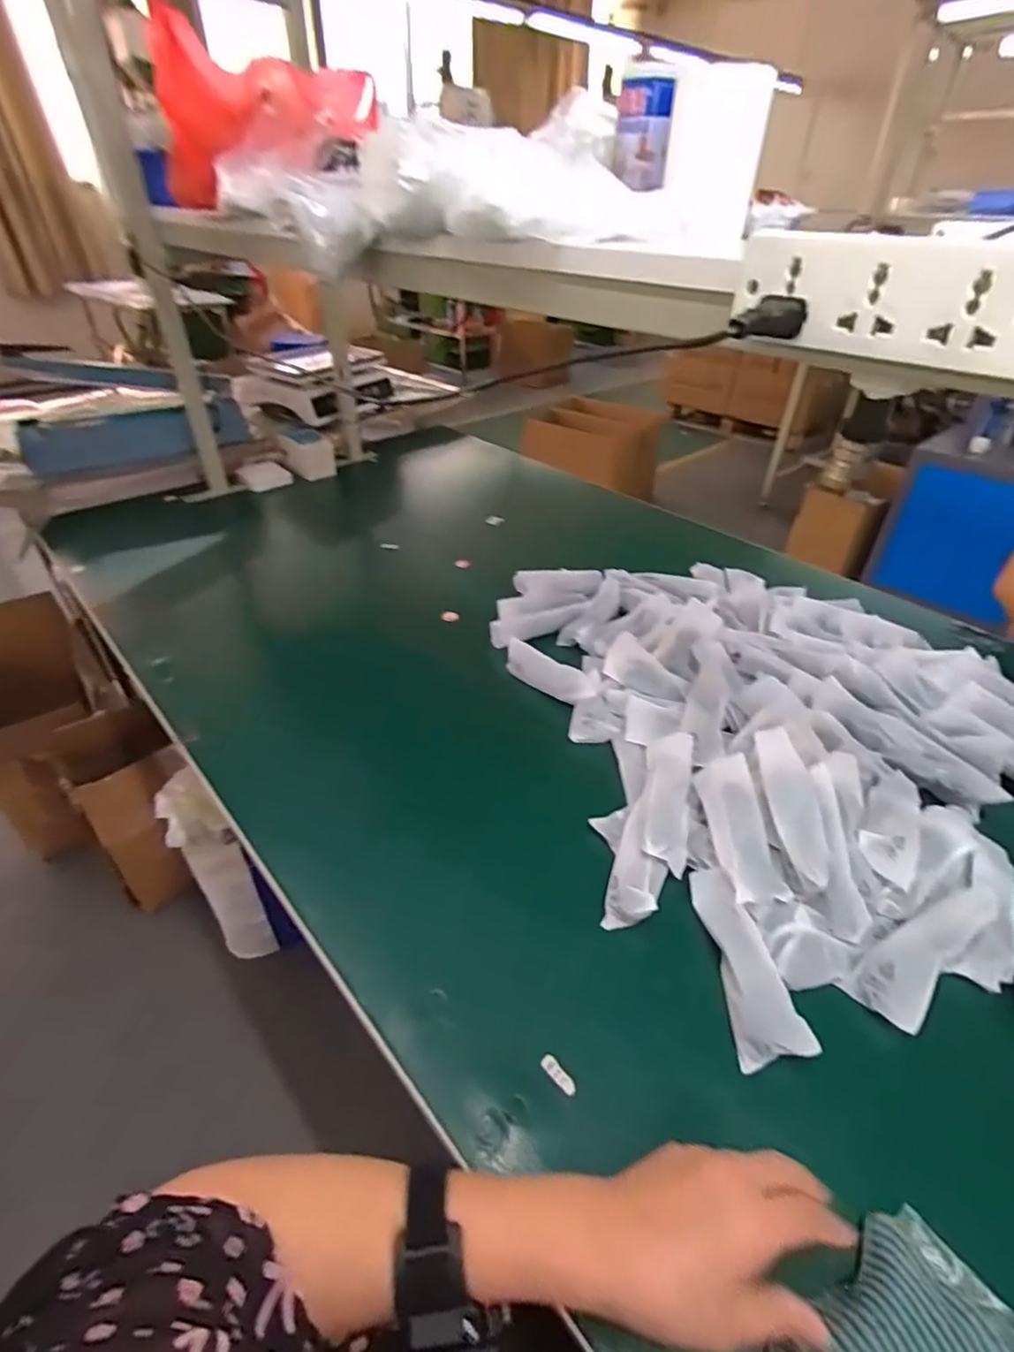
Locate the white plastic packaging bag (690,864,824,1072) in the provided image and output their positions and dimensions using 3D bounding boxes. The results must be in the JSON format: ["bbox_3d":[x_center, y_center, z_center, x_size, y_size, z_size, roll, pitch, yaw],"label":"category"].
[{"bbox_3d":[0.196,0.235,0.497,0.045,0.034,0.152,-2,38,-4],"label":"white plastic packaging bag"}]

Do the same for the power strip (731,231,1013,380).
[{"bbox_3d":[0.196,-0.190,0.300,0.024,0.052,0.169,-26,46,-30],"label":"power strip"}]

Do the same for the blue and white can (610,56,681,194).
[{"bbox_3d":[0.128,-0.515,0.563,0.050,0.088,0.049,4,38,4],"label":"blue and white can"}]

